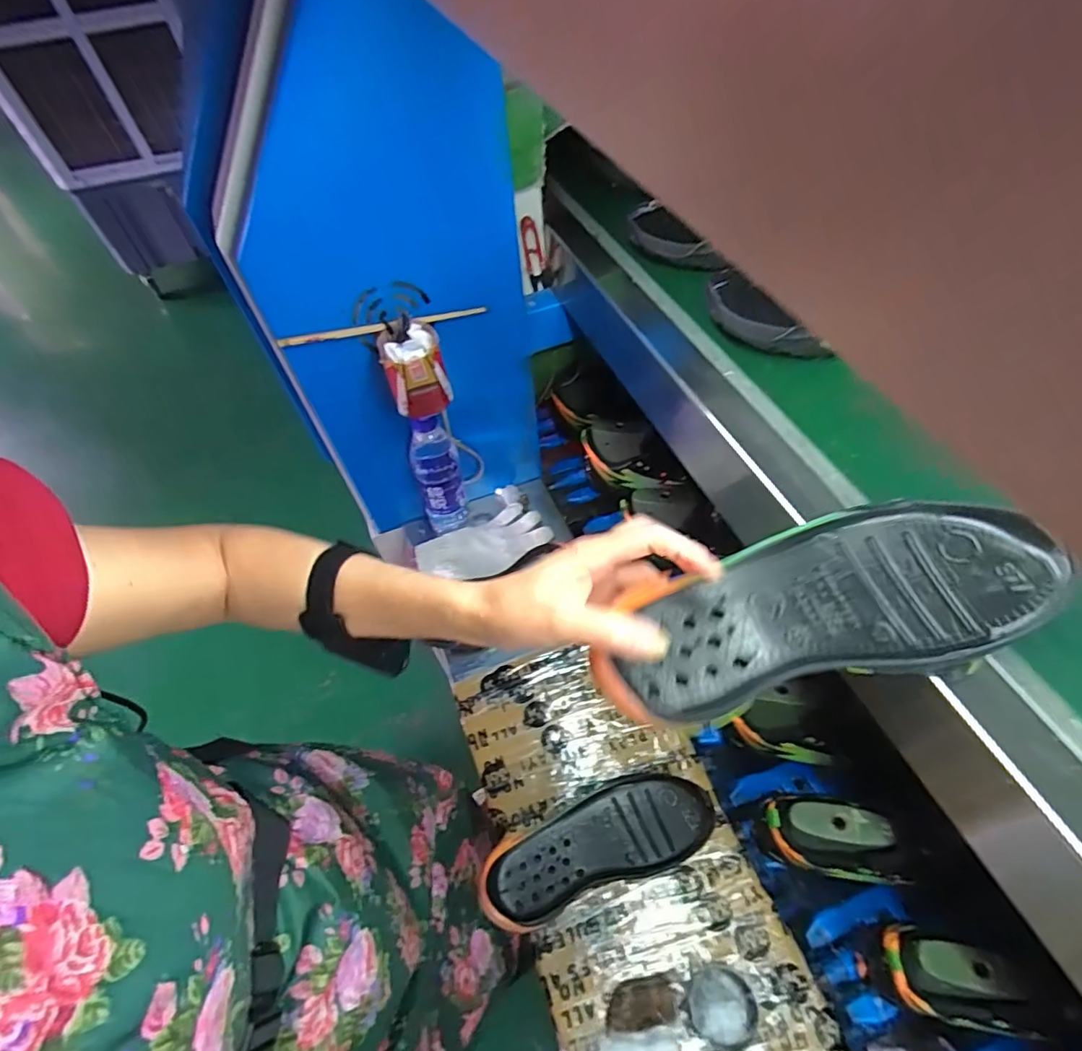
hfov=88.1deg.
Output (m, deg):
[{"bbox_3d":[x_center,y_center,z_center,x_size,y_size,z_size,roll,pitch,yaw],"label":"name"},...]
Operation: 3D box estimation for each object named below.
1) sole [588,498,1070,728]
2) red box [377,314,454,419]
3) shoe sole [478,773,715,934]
[{"bbox_3d":[0.156,0.047,0.322,0.247,0.038,0.094,-19,55,4],"label":"sole"},{"bbox_3d":[-0.142,-0.176,0.632,0.063,0.086,0.065,-16,55,-7],"label":"red box"},{"bbox_3d":[0.058,0.331,0.586,0.248,0.045,0.094,-19,55,-9],"label":"shoe sole"}]

